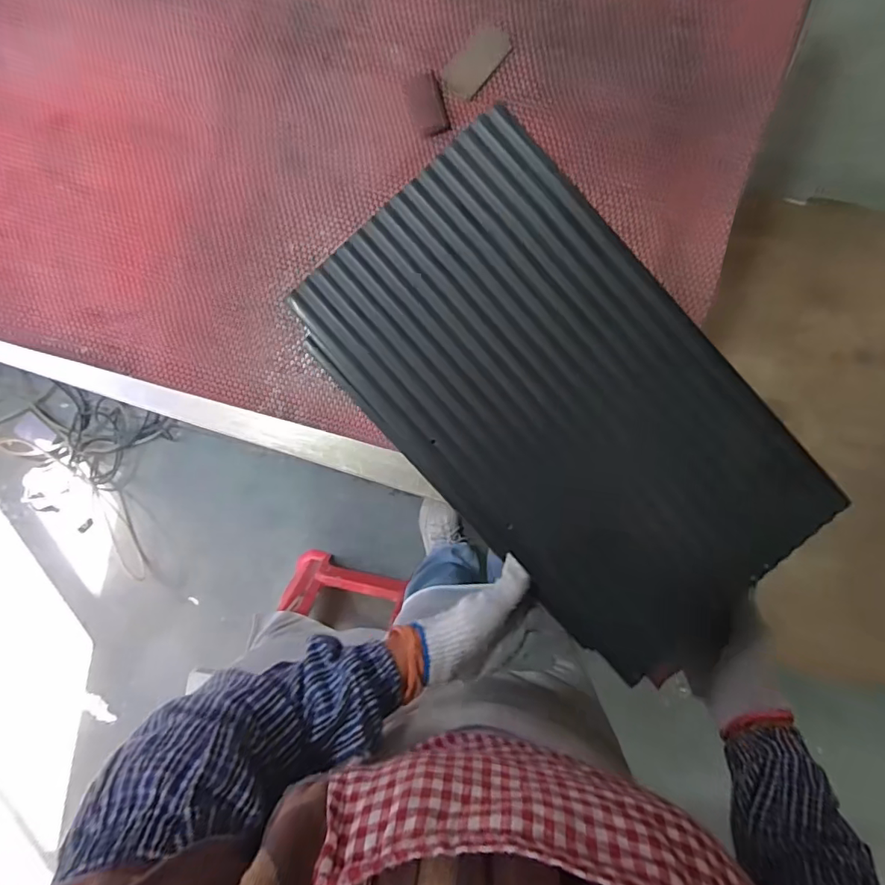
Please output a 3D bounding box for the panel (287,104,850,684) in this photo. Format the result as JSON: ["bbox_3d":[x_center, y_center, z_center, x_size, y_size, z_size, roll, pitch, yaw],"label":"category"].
[{"bbox_3d":[0.103,-0.027,0.429,0.251,0.017,0.438,-41,91,4],"label":"panel"}]

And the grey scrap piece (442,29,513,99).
[{"bbox_3d":[0.037,-0.393,0.524,0.035,0.004,0.078,41,95,-1],"label":"grey scrap piece"}]

